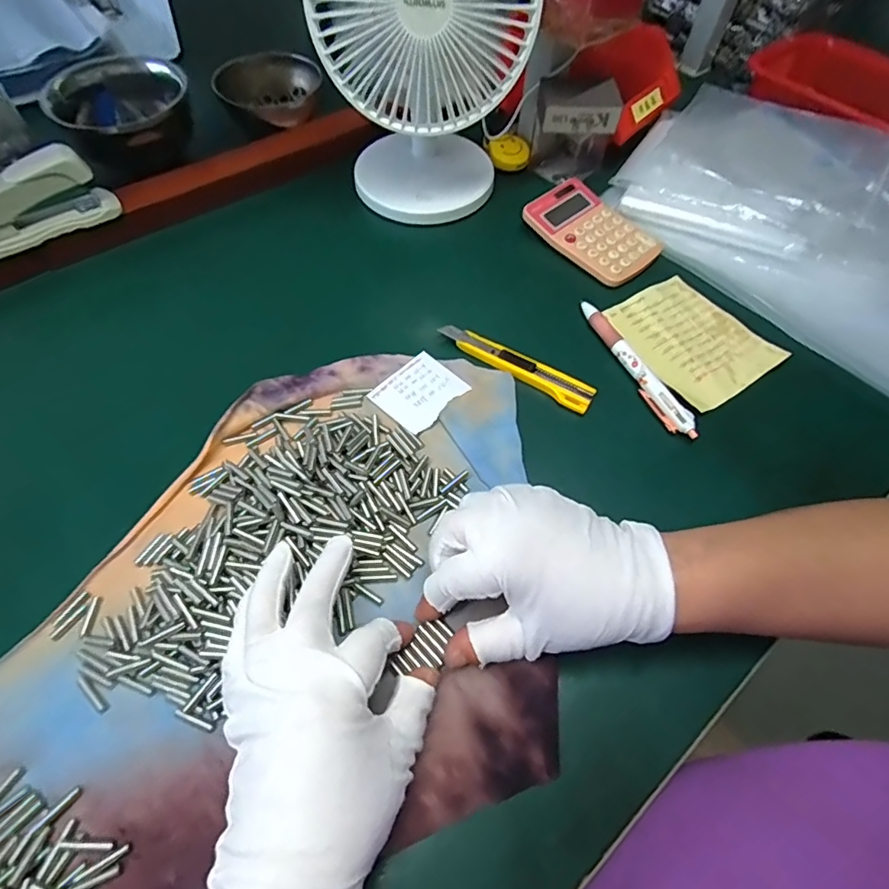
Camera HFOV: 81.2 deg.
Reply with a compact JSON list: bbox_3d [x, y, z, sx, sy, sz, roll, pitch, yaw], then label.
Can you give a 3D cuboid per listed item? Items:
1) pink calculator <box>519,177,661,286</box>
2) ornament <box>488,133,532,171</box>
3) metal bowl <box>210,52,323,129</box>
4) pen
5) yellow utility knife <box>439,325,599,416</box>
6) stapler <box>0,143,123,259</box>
[{"bbox_3d":[0.136,-0.195,0.478,0.074,0.018,0.115,-39,72,-15],"label":"pink calculator"},{"bbox_3d":[0.066,-0.302,0.538,0.044,0.020,0.036,-26,62,-16],"label":"ornament"},{"bbox_3d":[-0.184,-0.369,0.545,0.103,0.039,0.096,-3,58,-4],"label":"metal bowl"},{"bbox_3d":[0.147,-0.061,0.401,0.014,0.014,0.140,-21,61,-14],"label":"pen"},{"bbox_3d":[0.054,-0.061,0.401,0.127,0.011,0.020,29,62,15],"label":"yellow utility knife"},{"bbox_3d":[-0.338,-0.195,0.418,0.122,0.056,0.033,-33,65,-20],"label":"stapler"}]

